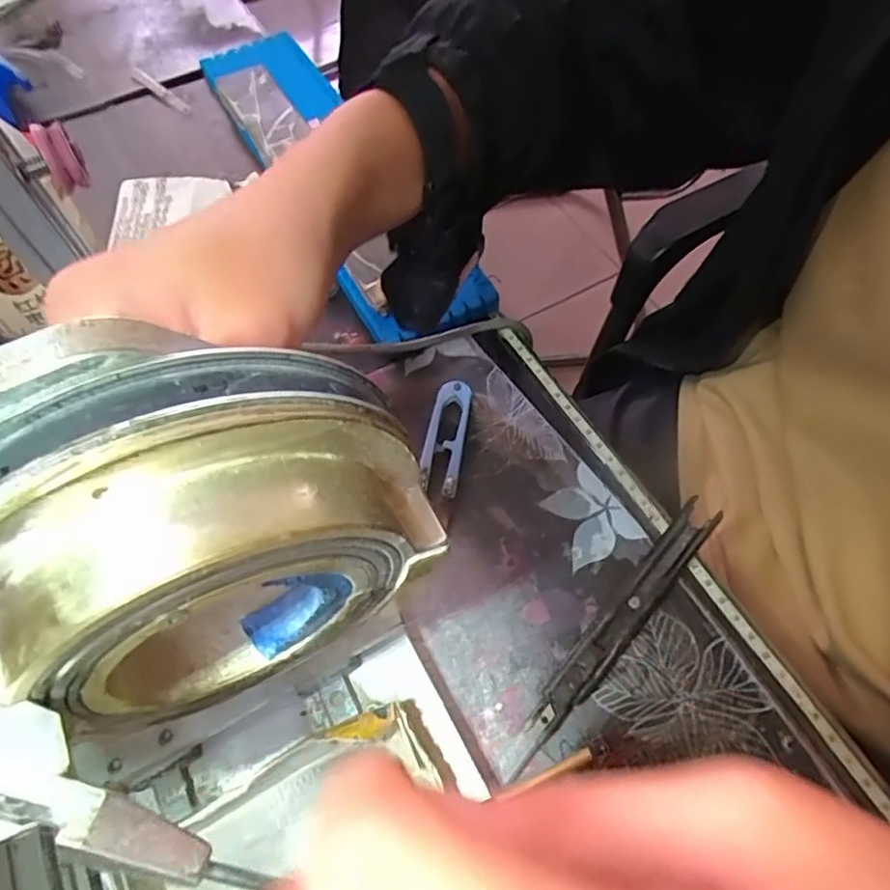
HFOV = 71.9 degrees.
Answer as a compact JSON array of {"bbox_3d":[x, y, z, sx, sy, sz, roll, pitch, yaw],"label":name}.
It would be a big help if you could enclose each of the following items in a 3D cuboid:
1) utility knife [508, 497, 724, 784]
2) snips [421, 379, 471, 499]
[{"bbox_3d":[0.082,0.085,0.290,0.018,0.012,0.155,38,69,19],"label":"utility knife"},{"bbox_3d":[0.001,-0.005,0.343,0.021,0.008,0.071,7,62,5],"label":"snips"}]

